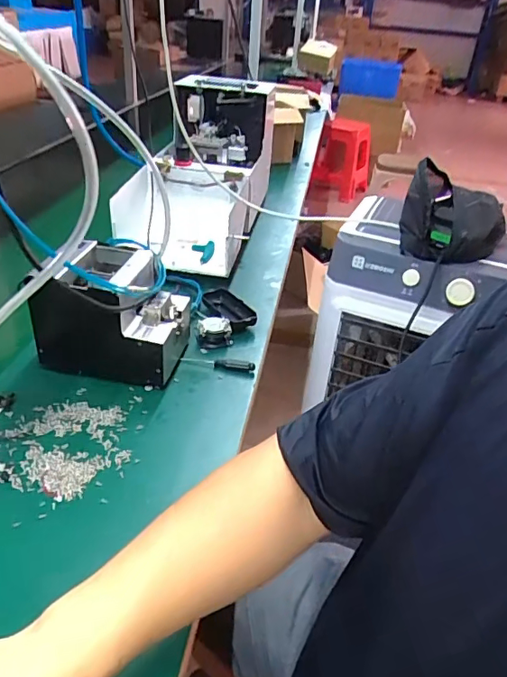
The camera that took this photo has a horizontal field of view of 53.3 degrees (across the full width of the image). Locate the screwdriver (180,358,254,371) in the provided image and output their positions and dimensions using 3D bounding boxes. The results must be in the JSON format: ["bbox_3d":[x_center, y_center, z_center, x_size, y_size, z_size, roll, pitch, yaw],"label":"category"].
[{"bbox_3d":[-0.052,0.037,0.744,0.107,0.016,0.016,9,35,6],"label":"screwdriver"}]

